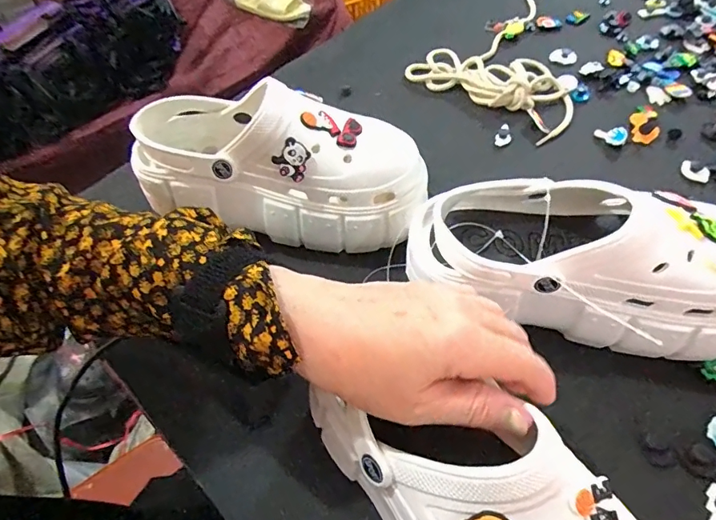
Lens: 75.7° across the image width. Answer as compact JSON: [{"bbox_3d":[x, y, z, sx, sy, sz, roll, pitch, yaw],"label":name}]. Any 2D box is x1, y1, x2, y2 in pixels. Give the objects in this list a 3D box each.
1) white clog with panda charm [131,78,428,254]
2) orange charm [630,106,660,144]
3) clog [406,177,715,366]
[{"bbox_3d":[-0.065,-0.083,0.385,0.242,0.099,0.092,8,58,10],"label":"white clog with panda charm"},{"bbox_3d":[0.290,-0.137,0.465,0.030,0.016,0.036,27,63,20],"label":"orange charm"},{"bbox_3d":[0.159,-0.004,0.325,0.238,0.112,0.095,9,58,10],"label":"clog"}]

